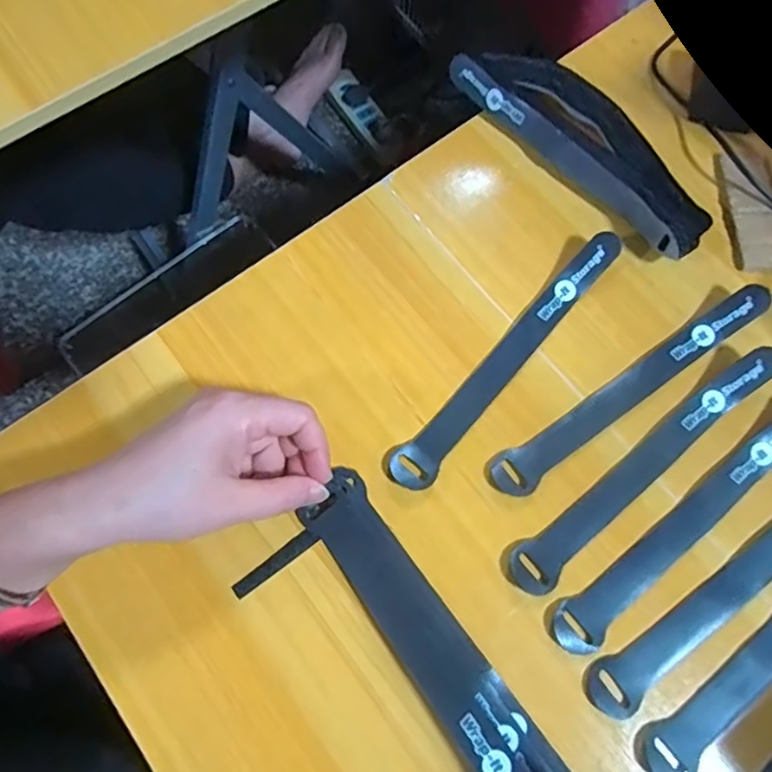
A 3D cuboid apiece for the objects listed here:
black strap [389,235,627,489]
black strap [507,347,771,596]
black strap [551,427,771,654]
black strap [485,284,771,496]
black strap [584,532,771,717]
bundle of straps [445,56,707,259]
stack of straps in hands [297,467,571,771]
[{"bbox_3d":[0.075,-0.020,0.354,0.024,0.014,0.204,39,74,12],"label":"black strap"},{"bbox_3d":[0.151,0.043,0.334,0.205,0.016,0.023,-37,71,-15],"label":"black strap"},{"bbox_3d":[0.174,0.075,0.326,0.204,0.013,0.024,-34,72,-13],"label":"black strap"},{"bbox_3d":[0.149,0.000,0.350,0.207,0.017,0.024,-31,72,-13],"label":"black strap"},{"bbox_3d":[0.194,0.107,0.317,0.207,0.011,0.024,-30,72,-12],"label":"black strap"},{"bbox_3d":[0.132,-0.166,0.396,0.054,0.027,0.200,-39,76,-14],"label":"bundle of straps"},{"bbox_3d":[0.022,0.128,0.298,0.036,0.024,0.186,-35,71,-12],"label":"stack of straps in hands"}]

